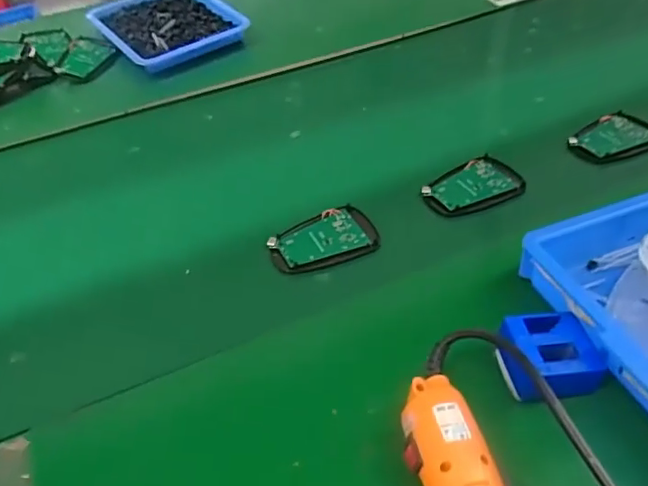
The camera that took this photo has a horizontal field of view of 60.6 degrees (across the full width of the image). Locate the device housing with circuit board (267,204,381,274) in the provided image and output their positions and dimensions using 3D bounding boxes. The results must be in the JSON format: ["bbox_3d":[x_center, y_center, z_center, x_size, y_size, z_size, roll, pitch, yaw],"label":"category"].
[{"bbox_3d":[-0.001,-0.002,0.512,0.094,0.012,0.064,-22,46,-18],"label":"device housing with circuit board"}]

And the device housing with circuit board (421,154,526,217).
[{"bbox_3d":[0.144,-0.057,0.549,0.092,0.013,0.058,-21,46,-17],"label":"device housing with circuit board"}]

